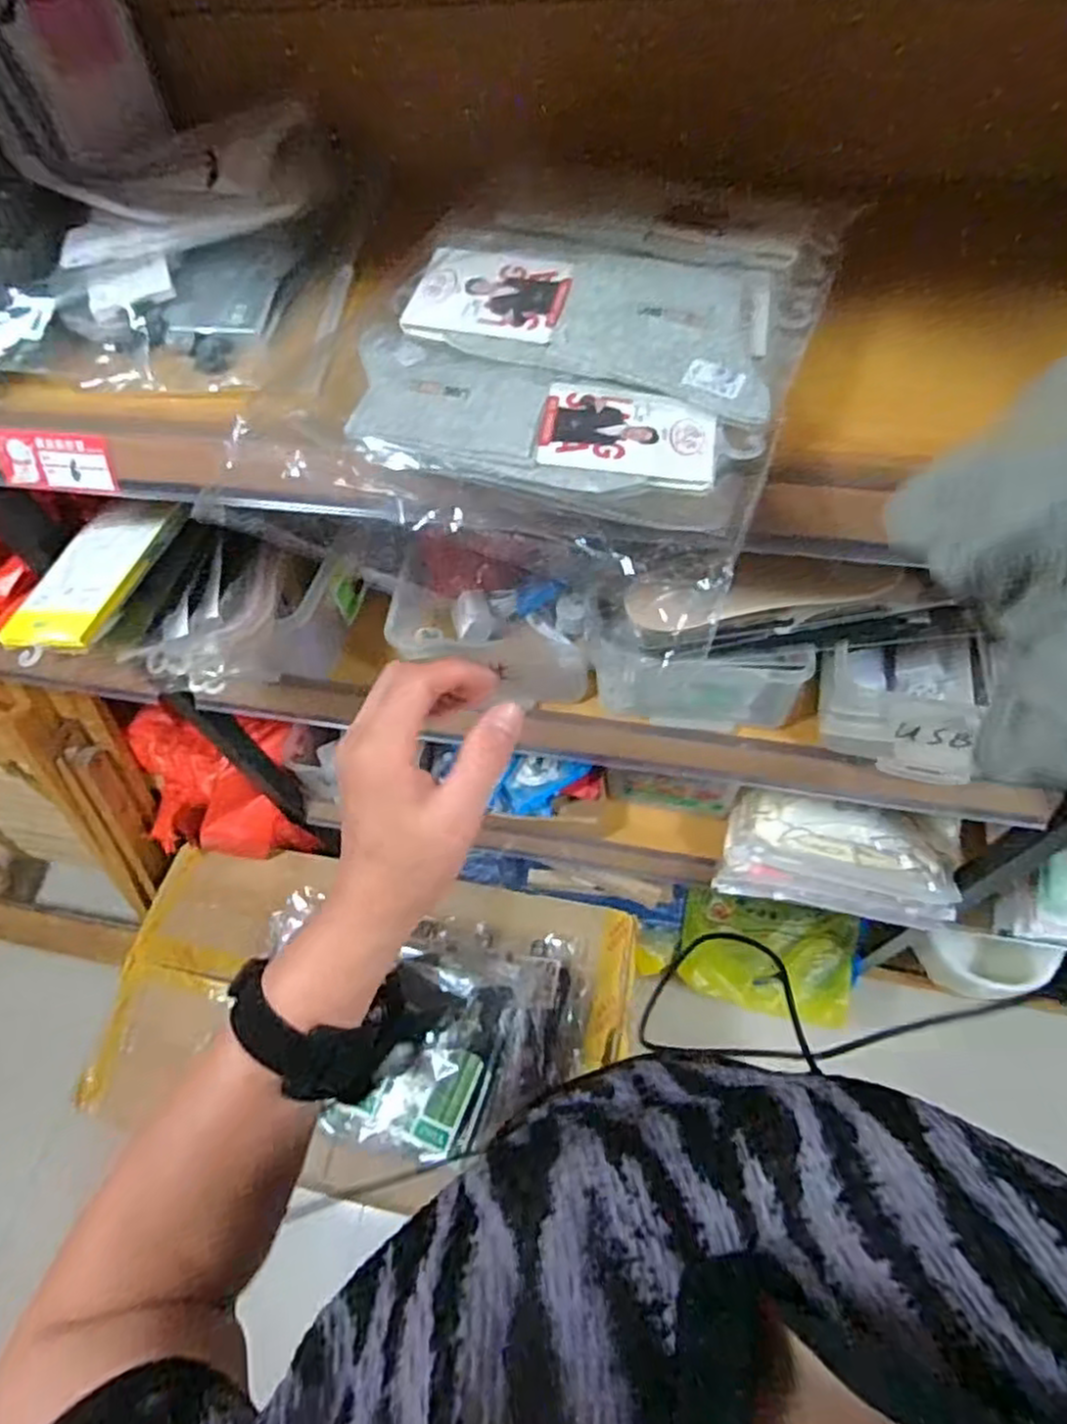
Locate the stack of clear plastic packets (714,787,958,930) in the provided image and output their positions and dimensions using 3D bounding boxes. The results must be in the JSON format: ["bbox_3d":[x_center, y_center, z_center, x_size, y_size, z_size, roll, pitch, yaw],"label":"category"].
[{"bbox_3d":[0.374,0.175,0.902,0.259,0.135,0.104,9,59,10],"label":"stack of clear plastic packets"}]

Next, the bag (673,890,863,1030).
[{"bbox_3d":[0.393,0.410,1.237,0.275,0.079,0.191,7,58,9],"label":"bag"}]

